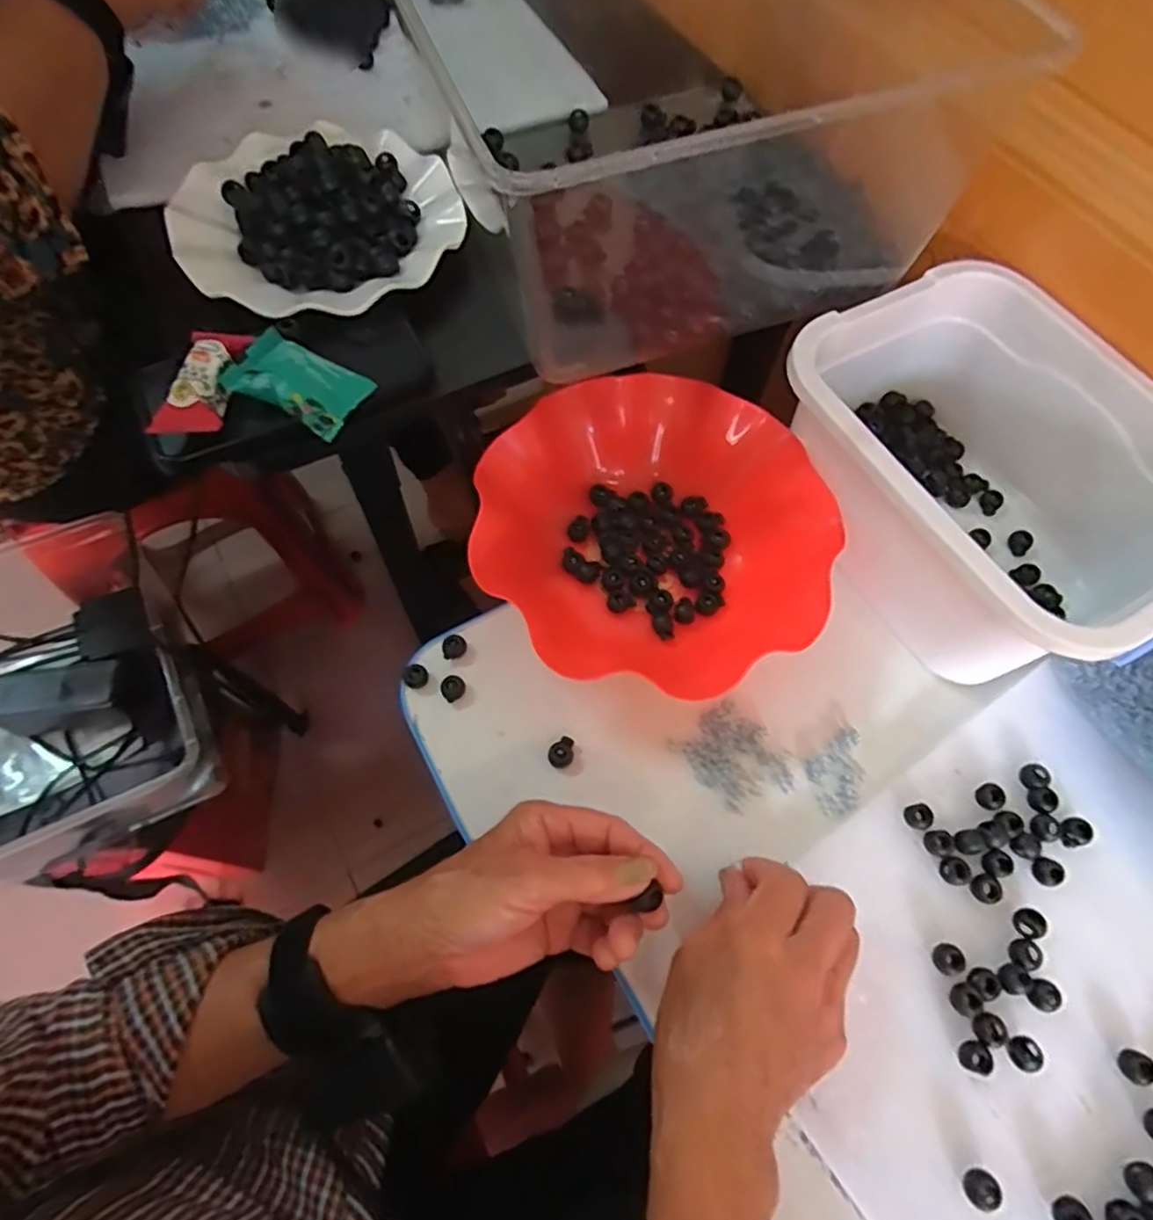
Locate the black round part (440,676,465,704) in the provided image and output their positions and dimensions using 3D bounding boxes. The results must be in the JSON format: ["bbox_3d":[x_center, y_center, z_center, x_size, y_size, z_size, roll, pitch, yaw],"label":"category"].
[{"bbox_3d":[-0.080,0.050,0.436,0.016,0.012,0.015,-1,67,2],"label":"black round part"}]

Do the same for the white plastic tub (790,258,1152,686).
[{"bbox_3d":[0.262,-0.079,0.442,0.191,0.129,0.255,-28,66,-14],"label":"white plastic tub"}]

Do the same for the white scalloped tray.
[{"bbox_3d":[-0.171,-0.261,0.446,0.181,0.029,0.171,-24,68,-12],"label":"white scalloped tray"}]

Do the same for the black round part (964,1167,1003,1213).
[{"bbox_3d":[0.196,0.279,0.323,0.016,0.011,0.016,-1,67,2],"label":"black round part"}]

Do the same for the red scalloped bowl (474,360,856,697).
[{"bbox_3d":[0.052,-0.058,0.452,0.219,0.063,0.212,-1,67,2],"label":"red scalloped bowl"}]

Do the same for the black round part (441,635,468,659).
[{"bbox_3d":[-0.081,0.025,0.448,0.016,0.014,0.013,-23,68,-7],"label":"black round part"}]

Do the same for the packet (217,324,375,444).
[{"bbox_3d":[-0.159,-0.129,0.386,0.072,0.023,0.045,25,67,10],"label":"packet"}]

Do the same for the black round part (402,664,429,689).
[{"bbox_3d":[-0.104,0.044,0.437,0.016,0.011,0.014,-31,69,-10],"label":"black round part"}]

